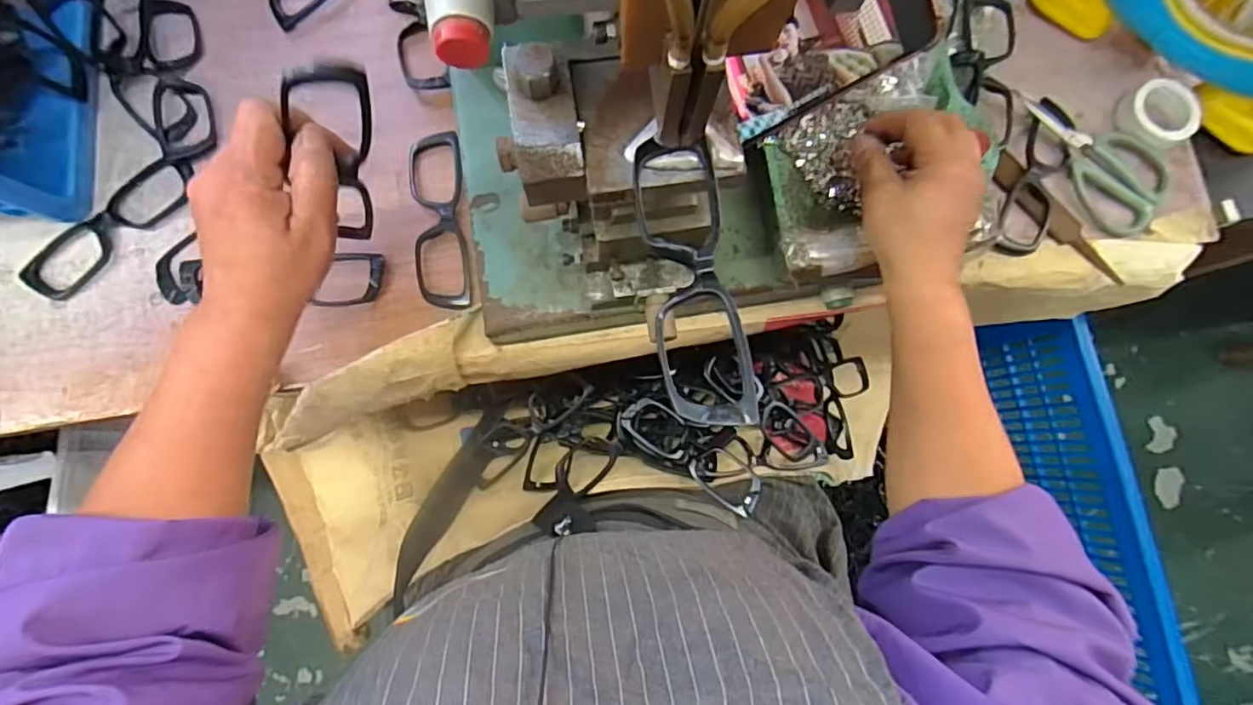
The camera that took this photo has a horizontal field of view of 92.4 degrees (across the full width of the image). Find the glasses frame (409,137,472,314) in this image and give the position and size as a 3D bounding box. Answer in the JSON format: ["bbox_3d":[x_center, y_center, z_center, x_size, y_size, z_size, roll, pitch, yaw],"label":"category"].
[{"bbox_3d":[-0.142,-0.104,0.461,0.045,0.019,0.143,-7,83,7],"label":"glasses frame"}]

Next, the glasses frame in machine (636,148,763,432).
[{"bbox_3d":[0.029,-0.034,0.268,0.038,0.016,0.134,-7,81,-4],"label":"glasses frame in machine"}]

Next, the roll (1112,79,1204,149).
[{"bbox_3d":[0.428,-0.192,0.481,0.053,0.021,0.053,1,81,-3],"label":"roll"}]

